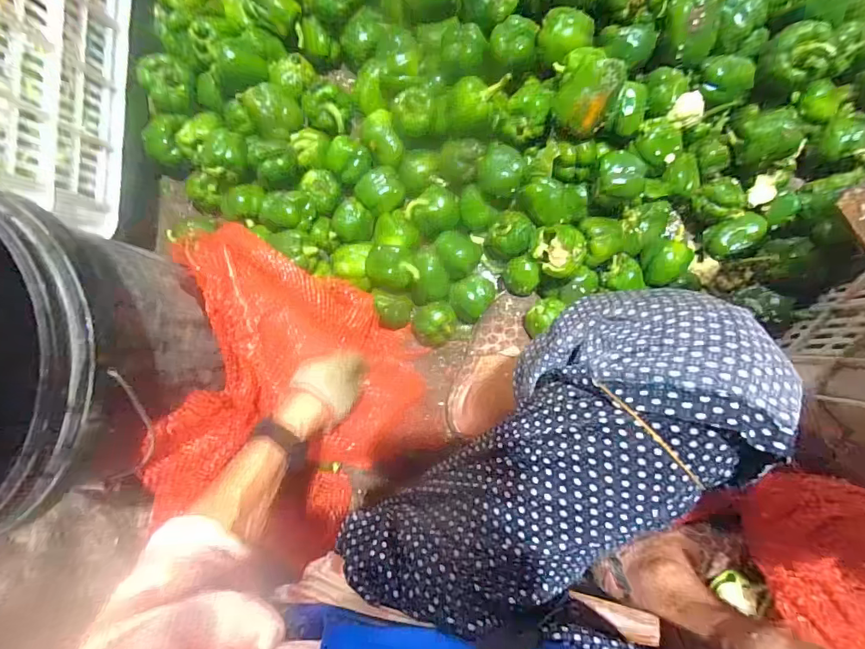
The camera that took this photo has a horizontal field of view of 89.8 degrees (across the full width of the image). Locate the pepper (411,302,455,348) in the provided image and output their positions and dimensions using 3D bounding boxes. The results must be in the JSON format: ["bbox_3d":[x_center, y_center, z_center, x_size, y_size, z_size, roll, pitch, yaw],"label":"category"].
[{"bbox_3d":[0.002,-0.003,0.628,0.061,0.055,0.065,0,88,5],"label":"pepper"}]

